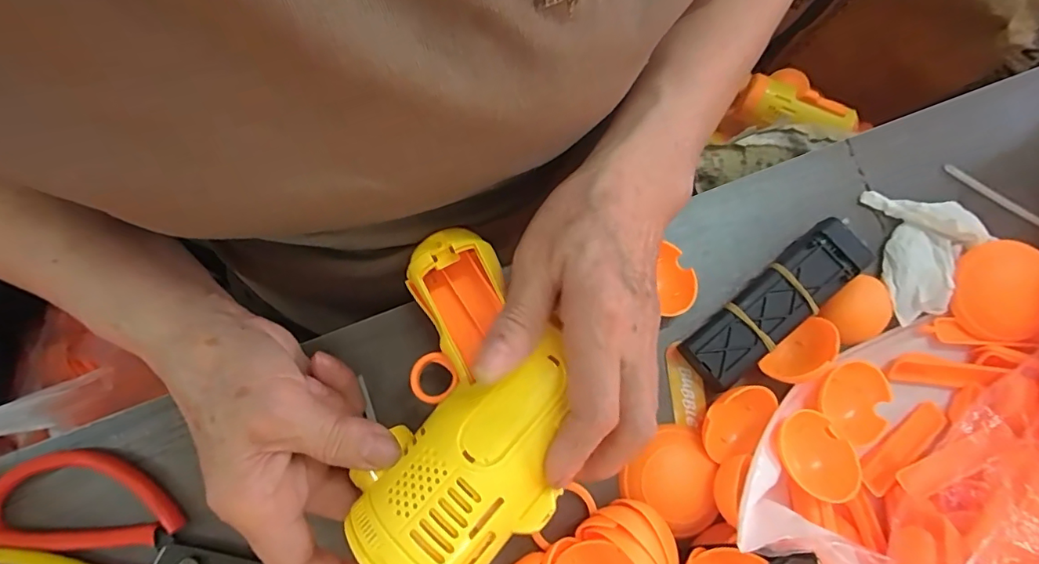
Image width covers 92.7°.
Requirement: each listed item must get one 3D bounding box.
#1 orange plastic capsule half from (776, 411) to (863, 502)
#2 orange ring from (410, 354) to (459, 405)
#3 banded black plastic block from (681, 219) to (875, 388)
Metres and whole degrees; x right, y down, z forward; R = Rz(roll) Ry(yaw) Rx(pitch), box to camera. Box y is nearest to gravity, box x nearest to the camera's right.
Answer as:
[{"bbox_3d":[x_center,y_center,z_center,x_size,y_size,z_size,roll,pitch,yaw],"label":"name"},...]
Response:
[{"bbox_3d":[0.145,0.084,0.242,0.031,0.013,0.042,-33,51,2],"label":"orange plastic capsule half"},{"bbox_3d":[-0.042,0.047,0.241,0.023,0.004,0.024,-4,65,8],"label":"orange ring"},{"bbox_3d":[0.136,0.012,0.264,0.107,0.023,0.033,-39,80,-10],"label":"banded black plastic block"}]

